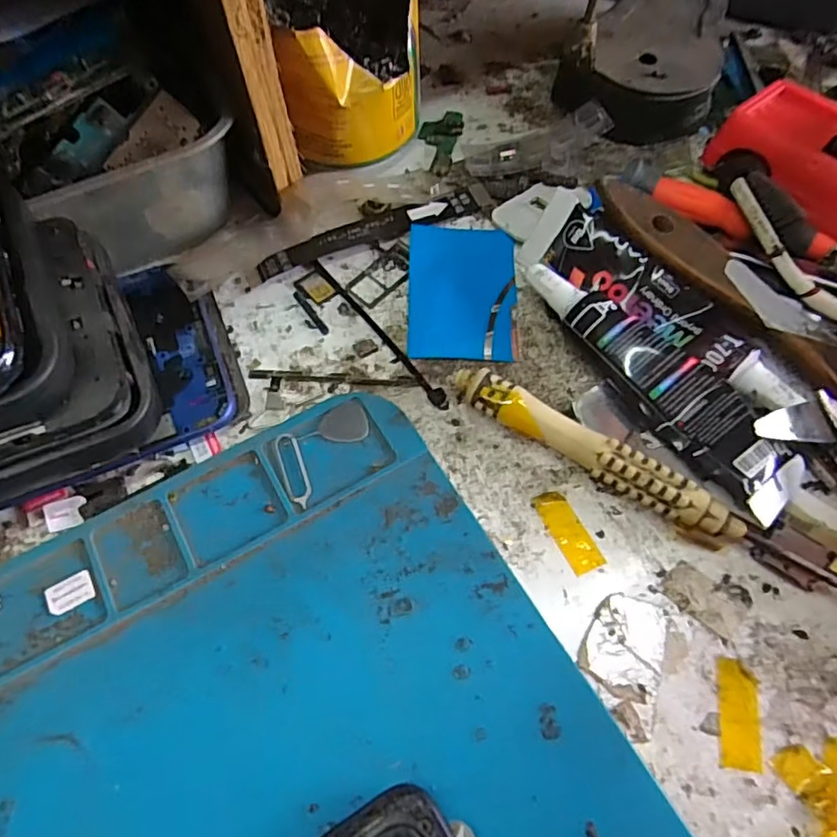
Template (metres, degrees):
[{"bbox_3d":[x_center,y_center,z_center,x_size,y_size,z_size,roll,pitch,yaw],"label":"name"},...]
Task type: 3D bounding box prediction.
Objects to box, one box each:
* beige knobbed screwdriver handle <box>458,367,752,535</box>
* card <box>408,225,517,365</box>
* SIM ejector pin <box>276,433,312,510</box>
[{"bbox_3d":[0.052,0.011,0.181,0.091,0.013,0.011,30,67,16],"label":"beige knobbed screwdriver handle"},{"bbox_3d":[0.016,-0.048,0.217,0.038,0.004,0.058,0,62,1],"label":"card"},{"bbox_3d":[-0.039,0.016,0.185,0.008,0.004,0.027,-17,64,-9],"label":"SIM ejector pin"}]

